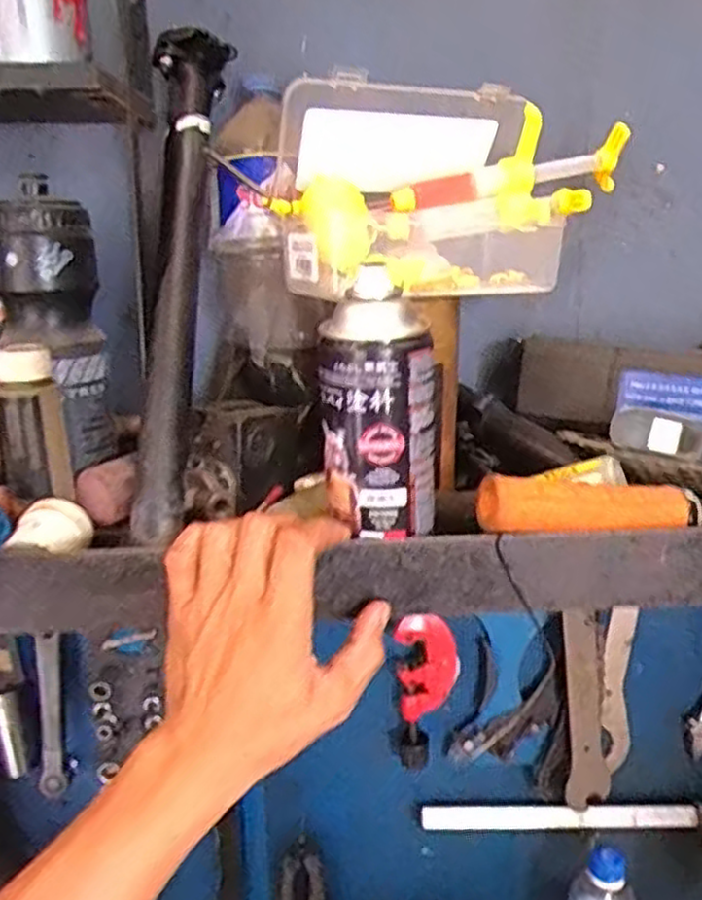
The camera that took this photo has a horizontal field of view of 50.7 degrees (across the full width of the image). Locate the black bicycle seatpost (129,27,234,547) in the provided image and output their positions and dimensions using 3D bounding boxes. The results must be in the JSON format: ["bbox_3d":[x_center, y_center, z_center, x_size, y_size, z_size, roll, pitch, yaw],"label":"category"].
[{"bbox_3d":[-0.118,-0.121,0.502,0.046,0.372,0.046,0,-16,3],"label":"black bicycle seatpost"}]

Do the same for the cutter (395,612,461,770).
[{"bbox_3d":[0.070,0.222,0.680,0.055,0.149,0.025,-2,14,-6],"label":"cutter"}]

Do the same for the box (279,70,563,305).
[{"bbox_3d":[0.054,-0.182,0.528,0.203,0.134,0.091,-7,15,-23],"label":"box"}]

